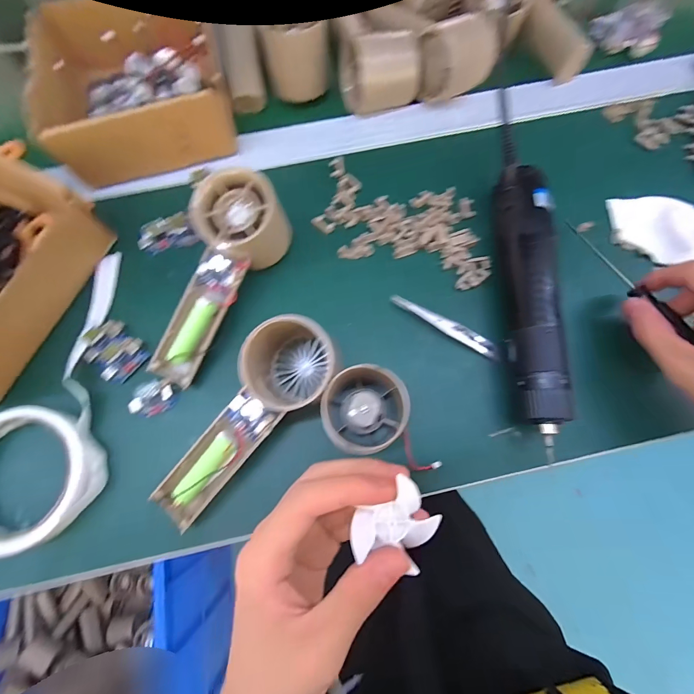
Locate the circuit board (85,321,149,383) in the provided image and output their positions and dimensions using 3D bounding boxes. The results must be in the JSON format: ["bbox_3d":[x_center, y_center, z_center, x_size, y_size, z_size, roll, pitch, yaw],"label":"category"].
[{"bbox_3d":[-0.179,0.003,0.267,0.045,0.008,0.036,42,78,11],"label":"circuit board"}]

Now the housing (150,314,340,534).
[{"bbox_3d":[-0.067,0.050,0.242,0.056,0.055,0.159,38,93,6],"label":"housing"}]

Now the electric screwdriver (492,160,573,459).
[{"bbox_3d":[0.136,-0.038,0.261,0.031,0.036,0.213,0,74,0],"label":"electric screwdriver"}]

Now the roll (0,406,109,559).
[{"bbox_3d":[-0.222,0.089,0.238,0.099,0.022,0.091,0,74,0],"label":"roll"}]

